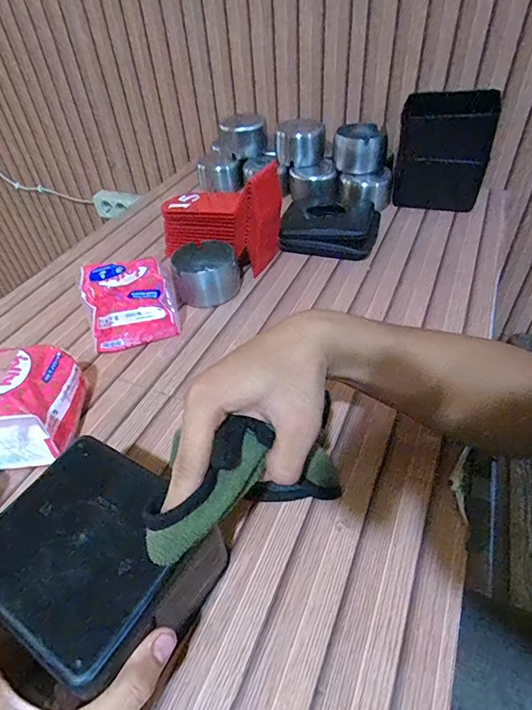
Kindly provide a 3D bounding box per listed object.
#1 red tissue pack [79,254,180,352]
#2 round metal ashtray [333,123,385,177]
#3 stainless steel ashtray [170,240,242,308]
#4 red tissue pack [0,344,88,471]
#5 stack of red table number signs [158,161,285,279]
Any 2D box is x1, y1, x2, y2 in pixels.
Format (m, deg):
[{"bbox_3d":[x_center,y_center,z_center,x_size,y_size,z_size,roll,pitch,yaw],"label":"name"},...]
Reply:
[{"bbox_3d":[-0.156,-0.064,0.495,0.095,0.065,0.096,-15,45,-10],"label":"red tissue pack"},{"bbox_3d":[0.149,-0.328,0.673,0.077,0.054,0.077,5,45,10],"label":"round metal ashtray"},{"bbox_3d":[-0.075,-0.106,0.537,0.076,0.056,0.083,7,46,12],"label":"stainless steel ashtray"},{"bbox_3d":[-0.229,0.045,0.386,0.105,0.080,0.098,-4,45,1],"label":"red tissue pack"},{"bbox_3d":[-0.061,-0.184,0.556,0.156,0.117,0.074,20,50,23],"label":"stack of red table number signs"}]

